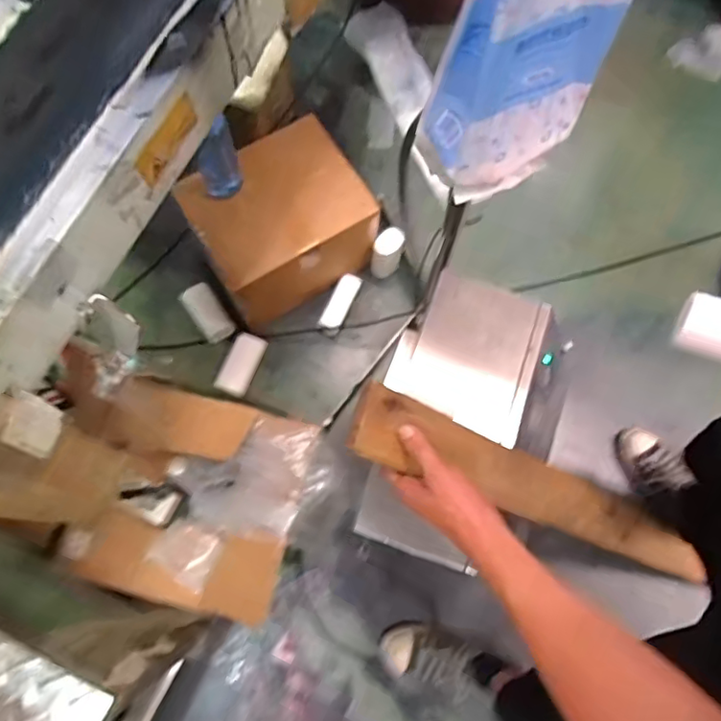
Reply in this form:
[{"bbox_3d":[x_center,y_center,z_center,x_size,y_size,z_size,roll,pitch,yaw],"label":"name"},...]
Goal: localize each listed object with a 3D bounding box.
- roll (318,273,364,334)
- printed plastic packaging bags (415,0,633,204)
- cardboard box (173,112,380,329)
[{"bbox_3d":[-0.045,-0.128,1.306,0.052,0.042,0.144,25,75,5],"label":"roll"},{"bbox_3d":[0.151,-0.277,0.473,0.163,0.353,0.090,-34,78,-10],"label":"printed plastic packaging bags"},{"bbox_3d":[-0.160,-0.286,1.228,0.344,0.213,0.269,-31,78,-9],"label":"cardboard box"}]

